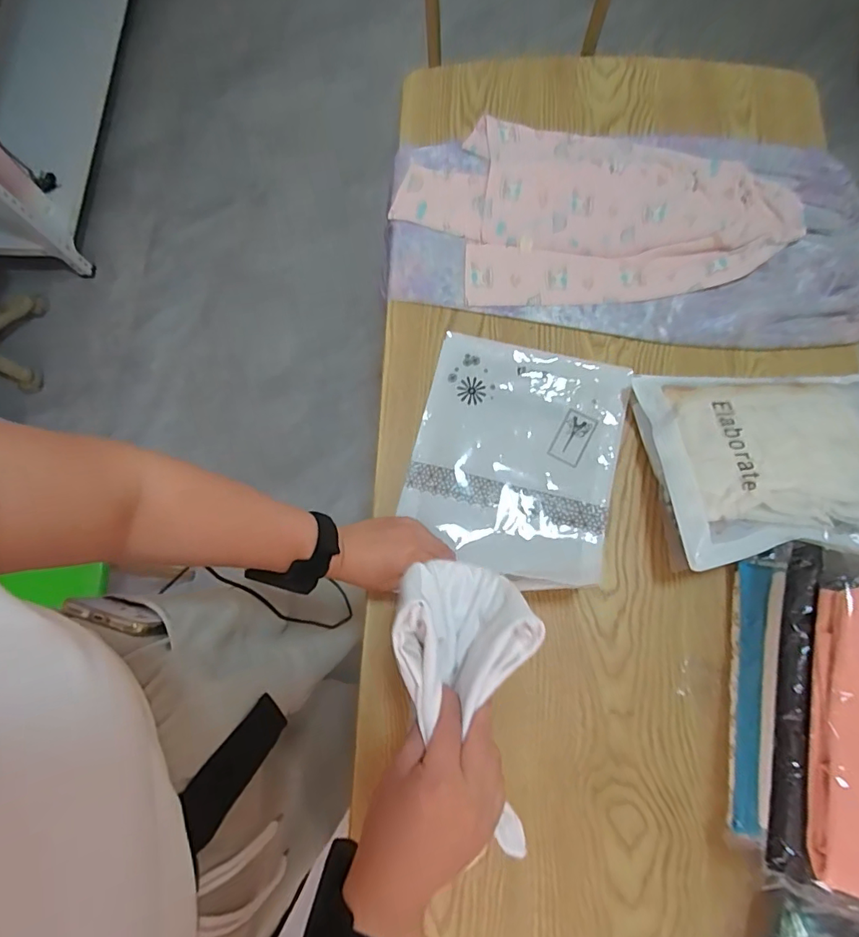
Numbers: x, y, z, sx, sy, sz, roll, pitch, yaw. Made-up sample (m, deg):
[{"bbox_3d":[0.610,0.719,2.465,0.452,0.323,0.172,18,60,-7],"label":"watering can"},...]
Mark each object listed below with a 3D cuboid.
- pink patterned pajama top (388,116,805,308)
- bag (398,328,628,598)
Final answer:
[{"bbox_3d":[0.216,-0.345,0.657,0.502,0.024,0.268,2,76,2],"label":"pink patterned pajama top"},{"bbox_3d":[0.101,-0.017,0.578,0.233,0.033,0.276,14,76,5],"label":"bag"}]

